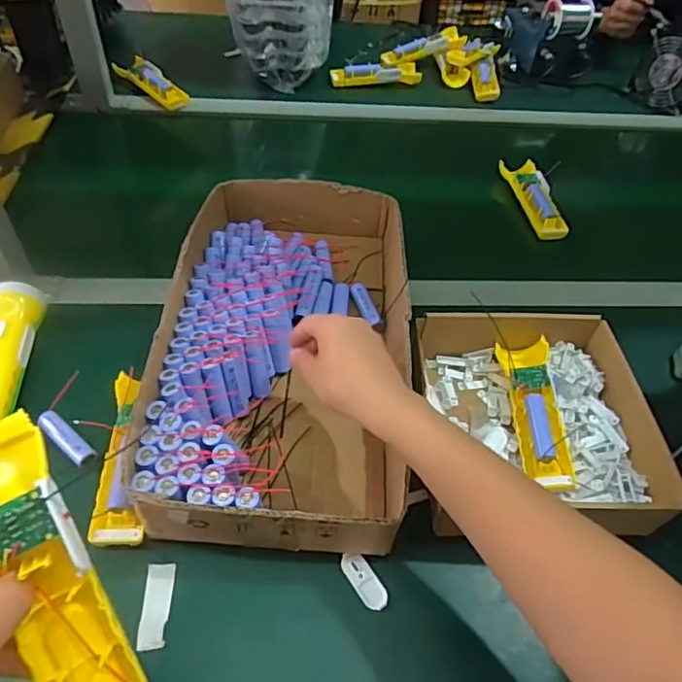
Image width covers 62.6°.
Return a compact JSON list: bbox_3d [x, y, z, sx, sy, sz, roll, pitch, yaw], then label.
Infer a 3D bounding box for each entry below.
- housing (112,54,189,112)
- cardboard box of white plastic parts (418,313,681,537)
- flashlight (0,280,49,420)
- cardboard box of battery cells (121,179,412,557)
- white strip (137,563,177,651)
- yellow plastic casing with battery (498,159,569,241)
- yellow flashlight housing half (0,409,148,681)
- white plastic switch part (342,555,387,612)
[{"bbox_3d":[-0.322,-0.442,0.956,0.048,0.027,0.181,-34,61,-28],"label":"housing"},{"bbox_3d":[0.176,0.062,0.540,0.199,0.065,0.239,1,50,-4],"label":"cardboard box of white plastic parts"},{"bbox_3d":[-0.328,0.017,0.550,0.045,0.047,0.180,-3,51,-8],"label":"flashlight"},{"bbox_3d":[-0.052,-0.011,0.572,0.226,0.074,0.422,4,50,-2],"label":"cardboard box of battery cells"},{"bbox_3d":[-0.143,0.206,0.437,0.021,0.004,0.062,1,48,-6],"label":"white strip"},{"bbox_3d":[0.277,-0.208,0.807,0.052,0.022,0.164,-3,51,-8],"label":"yellow plastic casing with battery"},{"bbox_3d":[-0.147,0.120,0.278,0.046,0.035,0.164,-25,91,-23],"label":"yellow flashlight housing half"},{"bbox_3d":[0.019,0.198,0.462,0.020,0.010,0.050,-25,57,-24],"label":"white plastic switch part"}]

